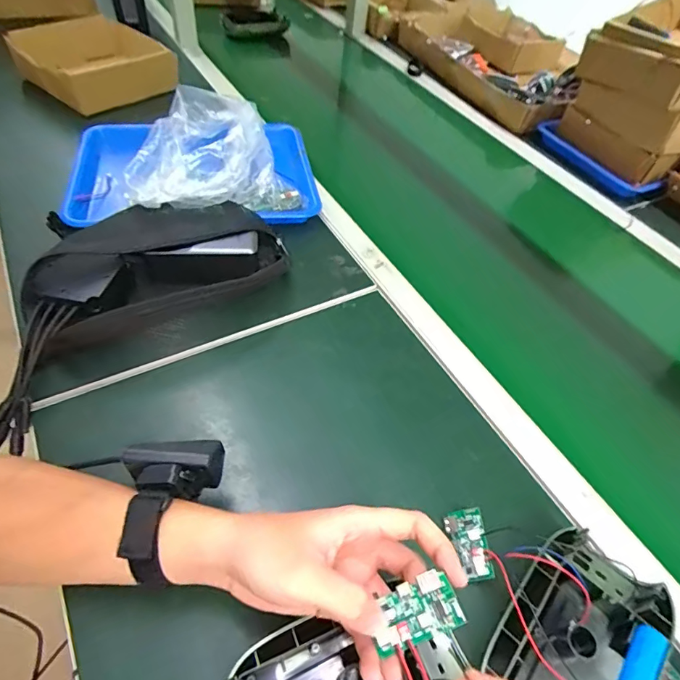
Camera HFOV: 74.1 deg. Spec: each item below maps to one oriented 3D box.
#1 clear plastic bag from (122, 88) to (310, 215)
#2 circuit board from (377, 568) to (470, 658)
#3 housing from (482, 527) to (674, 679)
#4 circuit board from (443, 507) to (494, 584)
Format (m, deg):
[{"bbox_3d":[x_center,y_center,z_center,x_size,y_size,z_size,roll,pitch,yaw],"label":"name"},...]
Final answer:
[{"bbox_3d":[-0.177,-0.243,0.622,0.224,0.110,0.178,-19,56,-21],"label":"clear plastic bag"},{"bbox_3d":[0.046,0.162,0.267,0.049,0.009,0.030,-26,57,-4],"label":"circuit board"},{"bbox_3d":[0.172,0.223,0.331,0.102,0.043,0.152,35,56,20],"label":"housing"},{"bbox_3d":[0.108,0.171,0.379,0.030,0.005,0.056,-20,48,18],"label":"circuit board"}]

